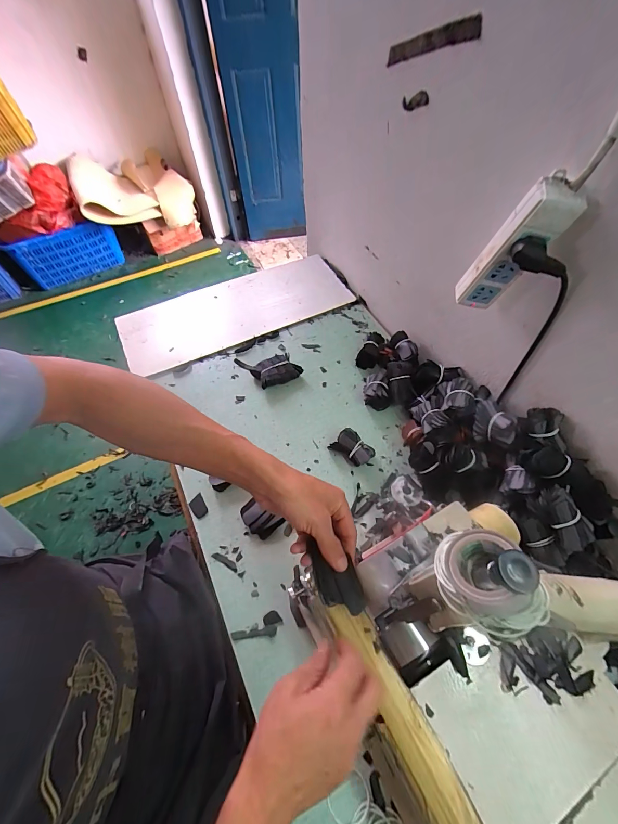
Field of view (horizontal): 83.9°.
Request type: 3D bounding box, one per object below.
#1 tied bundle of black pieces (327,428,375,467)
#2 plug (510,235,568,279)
[{"bbox_3d":[0.081,0.067,0.630,0.073,0.040,0.042,34,63,21],"label":"tied bundle of black pieces"},{"bbox_3d":[0.268,-0.178,0.400,0.064,0.027,0.022,32,61,-1],"label":"plug"}]

